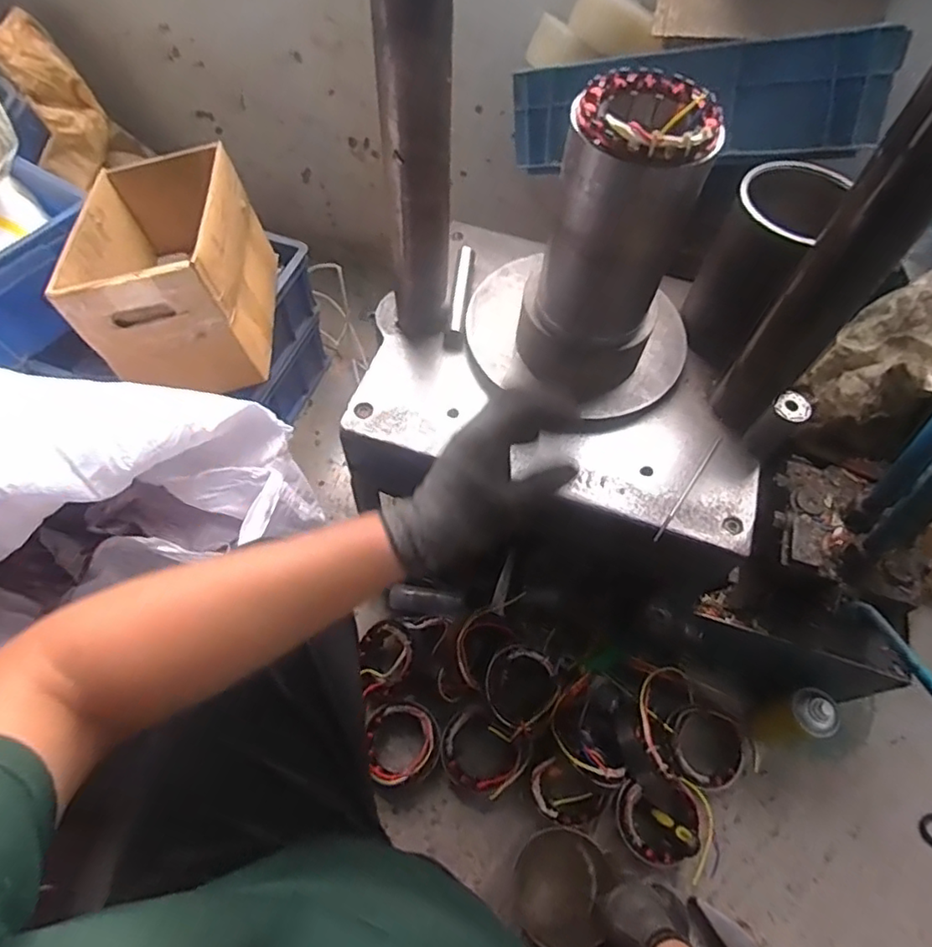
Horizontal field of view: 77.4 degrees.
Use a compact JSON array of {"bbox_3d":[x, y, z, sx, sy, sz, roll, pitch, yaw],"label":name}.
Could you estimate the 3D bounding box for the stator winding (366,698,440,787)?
[{"bbox_3d":[-0.095,0.402,0.868,0.109,0.044,0.113,1,60,-2],"label":"stator winding"}]

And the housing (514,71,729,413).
[{"bbox_3d":[0.130,-0.207,0.559,0.129,0.269,0.123,16,61,7],"label":"housing"}]

